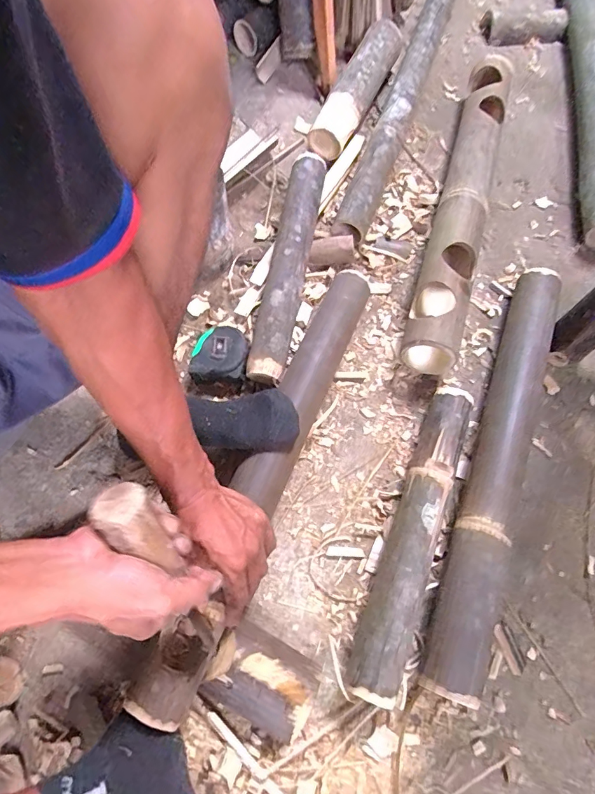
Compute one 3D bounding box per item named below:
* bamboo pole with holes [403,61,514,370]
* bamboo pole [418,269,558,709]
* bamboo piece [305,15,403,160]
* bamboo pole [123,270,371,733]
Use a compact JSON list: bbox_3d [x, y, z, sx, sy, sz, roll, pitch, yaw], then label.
[{"bbox_3d":[0.269,-0.309,0.709,0.088,0.095,0.602,19,68,5],"label":"bamboo pole with holes"},{"bbox_3d":[0.264,0.065,0.563,0.072,0.072,0.580,20,68,5],"label":"bamboo pole"},{"bbox_3d":[0.110,-0.582,0.819,0.082,0.082,0.332,22,68,6],"label":"bamboo piece"},{"bbox_3d":[-0.024,0.066,0.530,0.067,0.054,0.577,22,66,6],"label":"bamboo pole"}]

